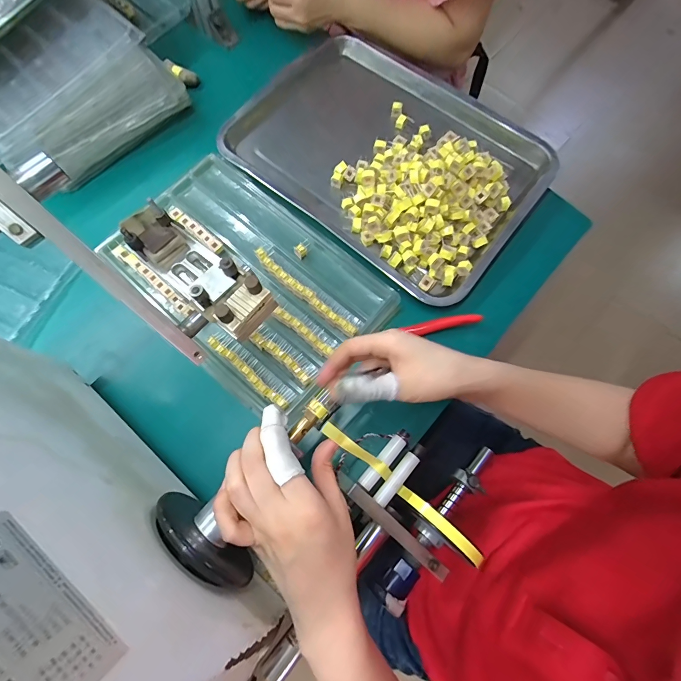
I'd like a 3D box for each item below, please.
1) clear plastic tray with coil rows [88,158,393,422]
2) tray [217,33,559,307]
[{"bbox_3d":[-0.118,-0.077,0.447,0.316,0.020,0.211,40,77,9],"label":"clear plastic tray with coil rows"},{"bbox_3d":[0.062,-0.252,0.485,0.392,0.043,0.283,38,77,9],"label":"tray"}]

